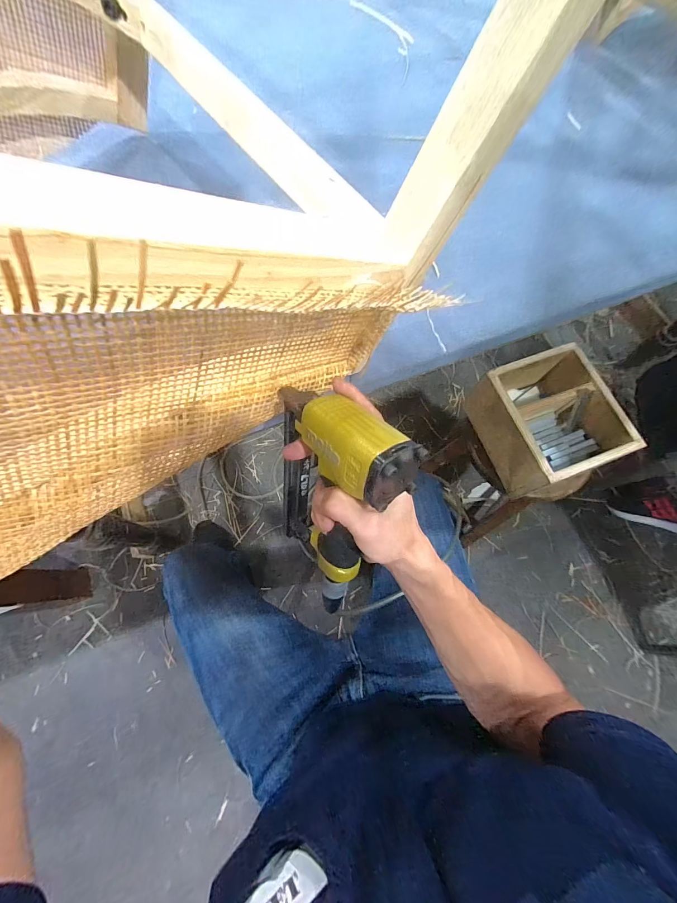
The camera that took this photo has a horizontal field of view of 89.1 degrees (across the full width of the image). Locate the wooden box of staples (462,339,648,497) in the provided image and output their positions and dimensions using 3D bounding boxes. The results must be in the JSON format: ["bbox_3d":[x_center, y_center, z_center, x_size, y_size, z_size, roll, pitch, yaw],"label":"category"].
[{"bbox_3d":[0.384,-0.058,0.650,0.198,0.133,0.228,-20,73,-8],"label":"wooden box of staples"}]

